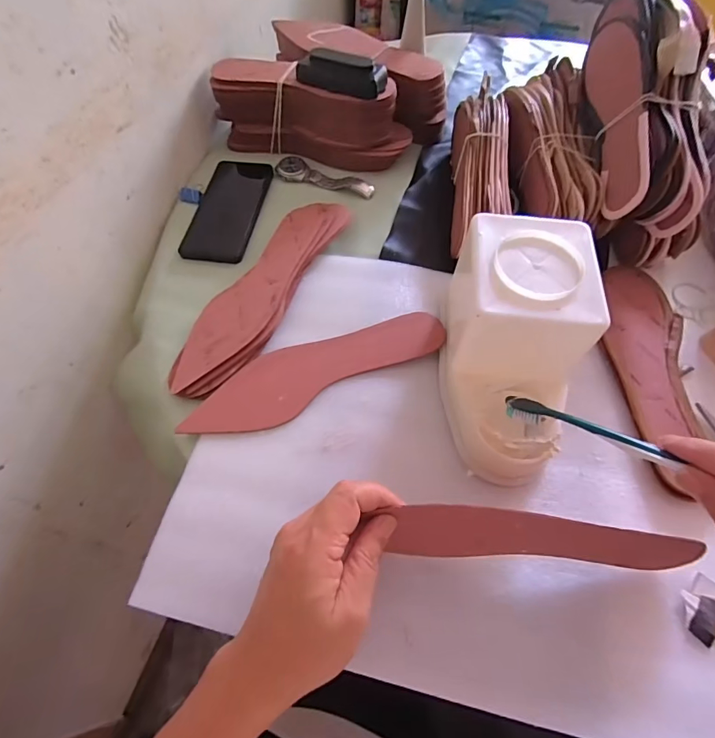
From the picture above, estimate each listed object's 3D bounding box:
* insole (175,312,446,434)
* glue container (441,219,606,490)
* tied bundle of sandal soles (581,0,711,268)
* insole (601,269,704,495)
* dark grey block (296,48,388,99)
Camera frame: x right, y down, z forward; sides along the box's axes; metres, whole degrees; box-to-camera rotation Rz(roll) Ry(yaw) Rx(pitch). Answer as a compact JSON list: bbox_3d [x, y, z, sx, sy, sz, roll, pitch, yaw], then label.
[{"bbox_3d":[-0.039,-0.001,0.418,0.246,0.010,0.070,-25,62,-10],"label":"insole"},{"bbox_3d":[0.126,-0.016,0.362,0.106,0.113,0.191,7,59,4],"label":"glue container"},{"bbox_3d":[0.303,-0.267,0.473,0.102,0.116,0.297,0,81,0],"label":"tied bundle of sandal soles"},{"bbox_3d":[0.277,-0.005,0.420,0.068,0.011,0.246,10,60,6],"label":"insole"},{"bbox_3d":[-0.023,-0.352,0.520,0.109,0.028,0.039,16,62,8],"label":"dark grey block"}]

